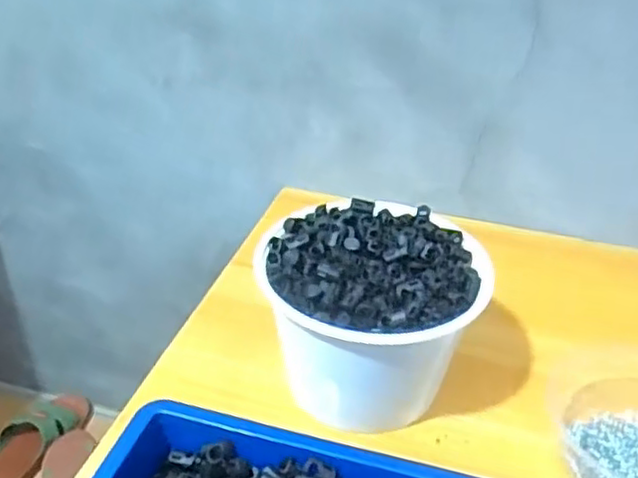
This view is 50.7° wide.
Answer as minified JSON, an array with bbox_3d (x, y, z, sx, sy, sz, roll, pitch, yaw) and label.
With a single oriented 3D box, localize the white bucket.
[{"bbox_3d":[0.042,0.058,0.520,0.152,0.121,0.147,1,34,-1],"label":"white bucket"}]

